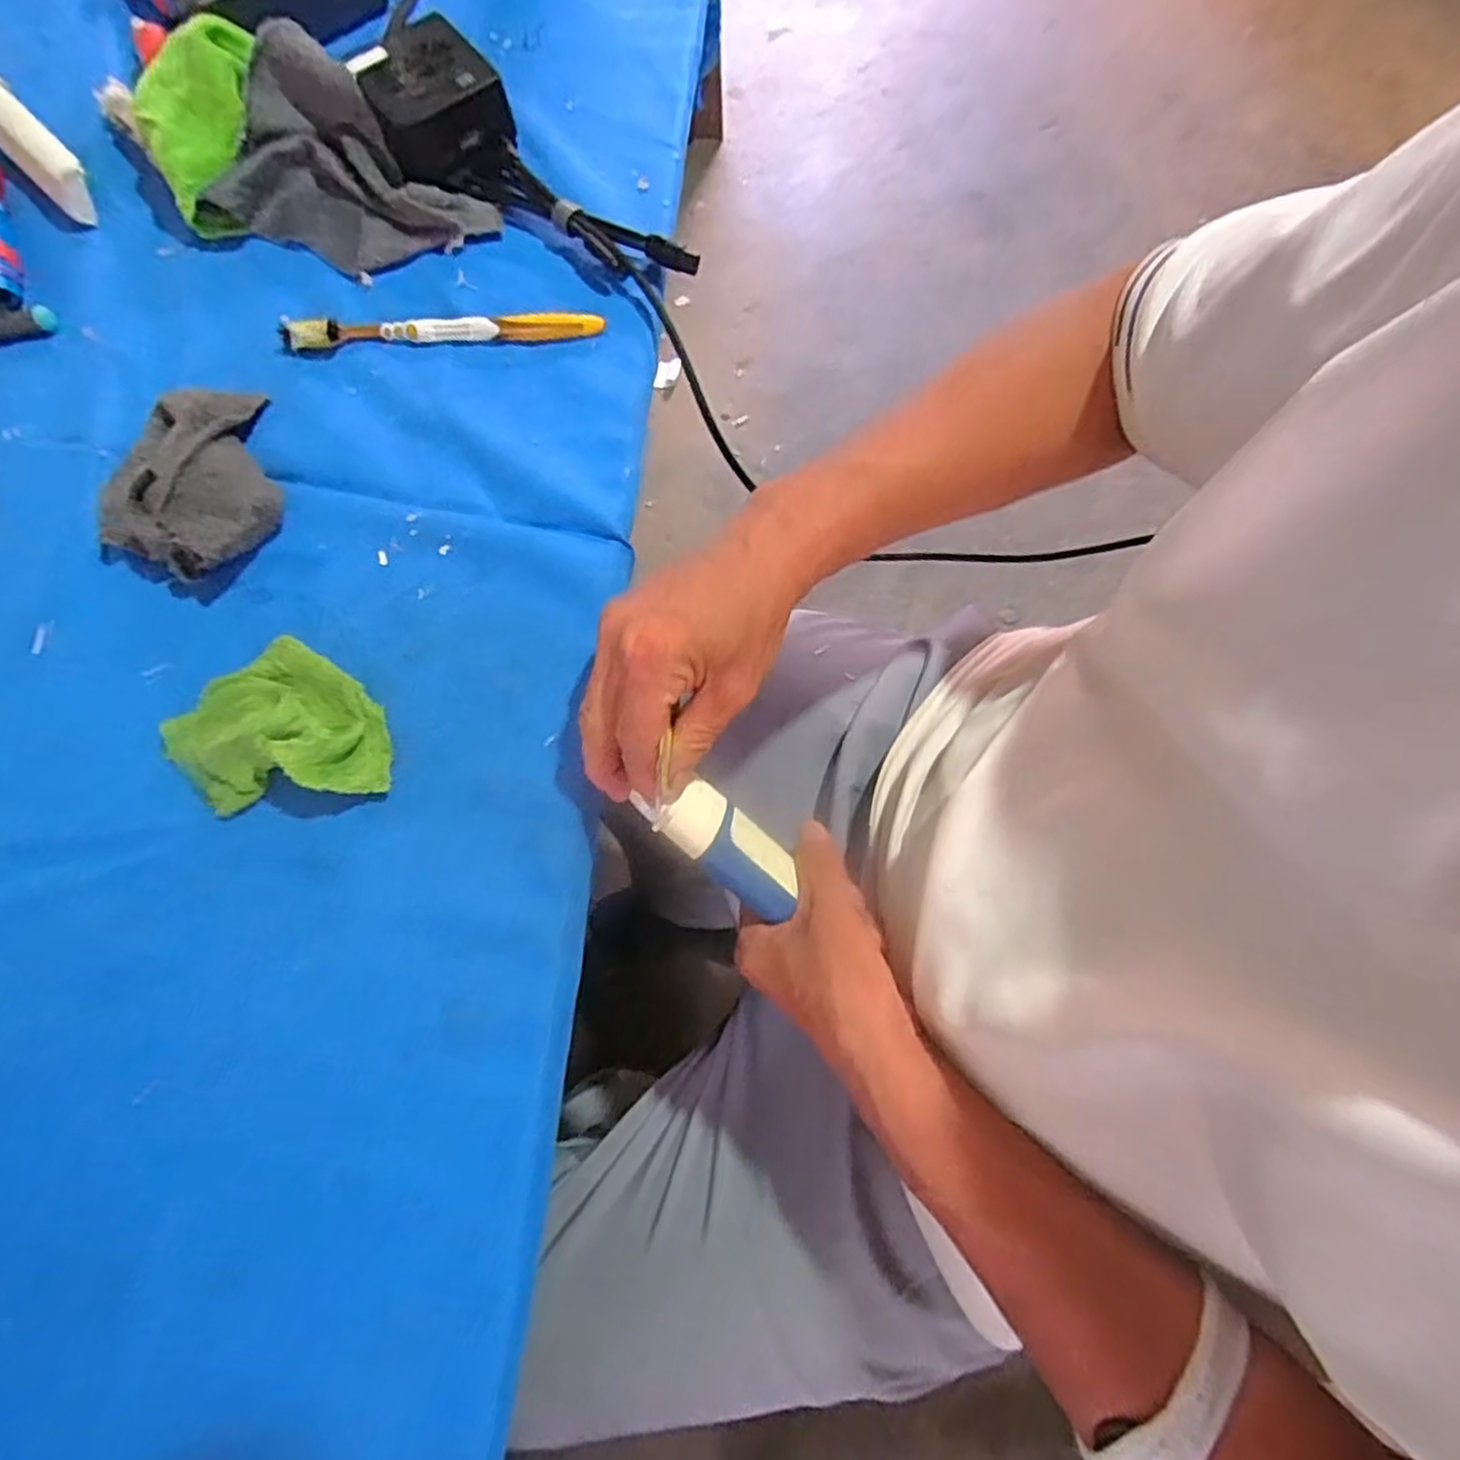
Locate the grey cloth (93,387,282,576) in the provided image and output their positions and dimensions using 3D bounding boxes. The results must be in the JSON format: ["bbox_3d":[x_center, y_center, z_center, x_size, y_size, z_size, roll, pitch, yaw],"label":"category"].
[{"bbox_3d":[-0.294,-0.139,0.408,0.088,0.032,0.111,-2,73,2],"label":"grey cloth"}]

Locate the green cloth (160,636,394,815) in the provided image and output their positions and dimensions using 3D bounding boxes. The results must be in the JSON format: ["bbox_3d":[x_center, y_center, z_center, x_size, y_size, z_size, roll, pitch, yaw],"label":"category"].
[{"bbox_3d":[-0.228,-0.004,0.374,0.104,0.030,0.080,-8,73,0],"label":"green cloth"}]

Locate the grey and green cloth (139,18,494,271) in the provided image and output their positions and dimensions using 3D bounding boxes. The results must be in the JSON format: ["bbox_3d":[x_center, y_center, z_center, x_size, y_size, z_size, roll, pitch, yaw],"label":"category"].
[{"bbox_3d":[-0.264,-0.344,0.458,0.206,0.056,0.122,36,78,12],"label":"grey and green cloth"}]

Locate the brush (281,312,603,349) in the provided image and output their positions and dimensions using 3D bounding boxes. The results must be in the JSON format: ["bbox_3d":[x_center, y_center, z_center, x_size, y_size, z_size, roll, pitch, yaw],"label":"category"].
[{"bbox_3d":[-0.169,-0.240,0.445,0.183,0.017,0.015,-4,73,1],"label":"brush"}]

